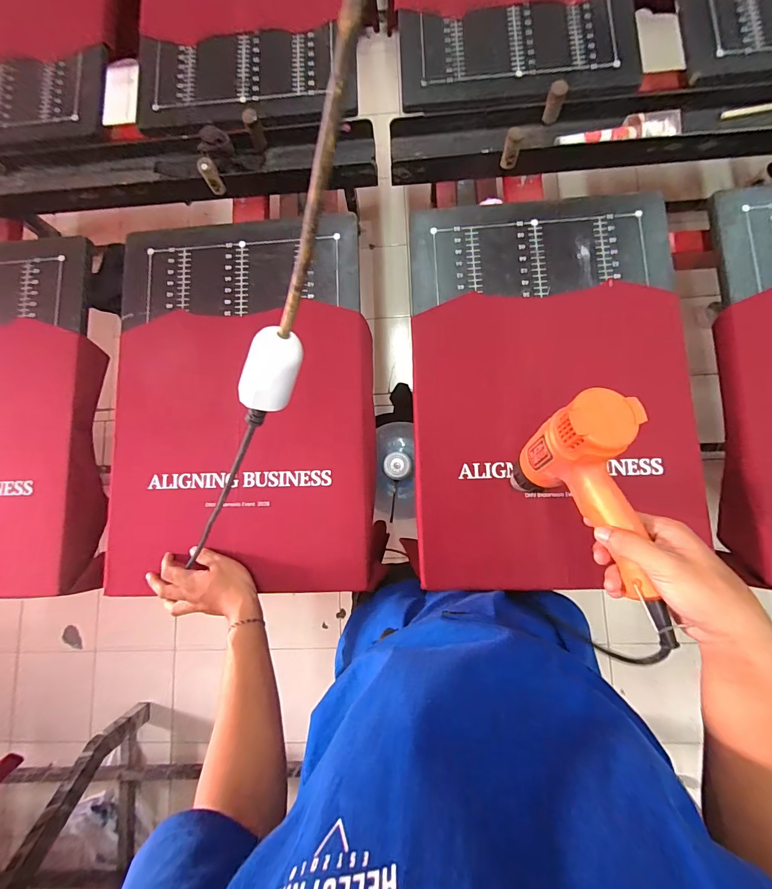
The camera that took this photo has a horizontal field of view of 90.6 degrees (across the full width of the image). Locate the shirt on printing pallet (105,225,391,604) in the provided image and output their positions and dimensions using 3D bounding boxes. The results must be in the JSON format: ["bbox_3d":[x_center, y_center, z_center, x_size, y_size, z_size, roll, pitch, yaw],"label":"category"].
[{"bbox_3d":[-0.227,-0.071,0.597,0.413,0.067,0.583,-4,82,5],"label":"shirt on printing pallet"}]

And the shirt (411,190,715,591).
[{"bbox_3d":[0.241,-0.092,0.572,0.392,0.035,0.579,-3,80,2],"label":"shirt"}]

